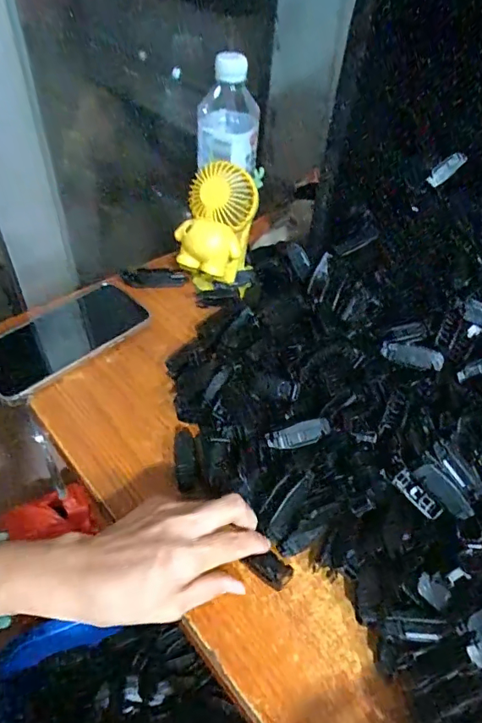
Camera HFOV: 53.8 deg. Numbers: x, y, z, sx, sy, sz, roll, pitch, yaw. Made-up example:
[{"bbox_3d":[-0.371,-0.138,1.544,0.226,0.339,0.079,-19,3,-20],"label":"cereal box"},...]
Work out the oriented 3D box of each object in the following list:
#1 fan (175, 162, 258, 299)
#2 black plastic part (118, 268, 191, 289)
[{"bbox_3d":[-0.026,-0.122,0.491,0.076,0.142,0.071,5,48,1],"label":"fan"},{"bbox_3d":[-0.098,-0.095,0.549,0.074,0.017,0.016,-1,50,-15],"label":"black plastic part"}]

